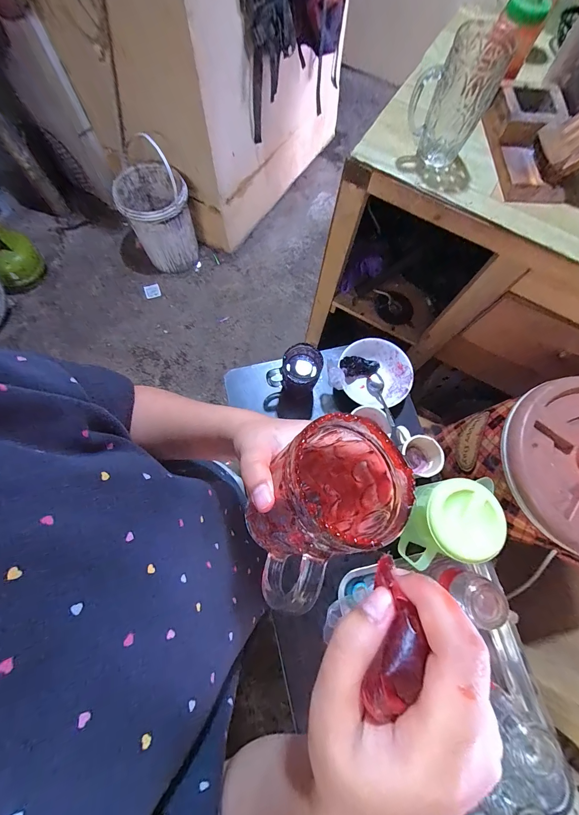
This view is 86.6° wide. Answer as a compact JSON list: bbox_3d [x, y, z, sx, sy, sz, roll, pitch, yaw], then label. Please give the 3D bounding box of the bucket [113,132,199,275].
[{"bbox_3d":[-0.543,-0.807,1.299,0.248,0.402,0.248,-16,74,-6],"label":"bucket"}]

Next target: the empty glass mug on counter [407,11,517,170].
[{"bbox_3d":[0.232,-0.441,0.433,0.096,0.137,0.084,27,74,7],"label":"empty glass mug on counter"}]

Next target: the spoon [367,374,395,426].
[{"bbox_3d":[0.192,-0.017,0.634,0.034,0.022,0.134,-9,53,-5],"label":"spoon"}]

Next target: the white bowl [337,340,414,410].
[{"bbox_3d":[0.188,-0.067,0.672,0.131,0.069,0.147,-14,74,-6],"label":"white bowl"}]

